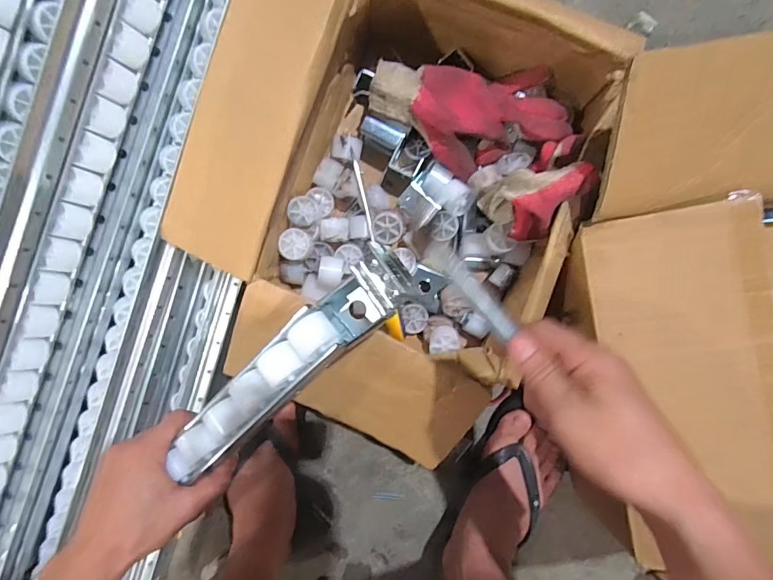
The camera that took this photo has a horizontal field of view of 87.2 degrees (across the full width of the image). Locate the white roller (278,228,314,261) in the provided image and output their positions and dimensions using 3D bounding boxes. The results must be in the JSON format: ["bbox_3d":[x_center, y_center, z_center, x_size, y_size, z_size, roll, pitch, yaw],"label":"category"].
[{"bbox_3d":[-0.100,-0.050,0.452,0.032,0.022,0.034,8,93,0],"label":"white roller"}]

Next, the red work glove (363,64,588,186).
[{"bbox_3d":[0.087,-0.180,0.426,0.206,0.038,0.113,0,93,0],"label":"red work glove"}]

